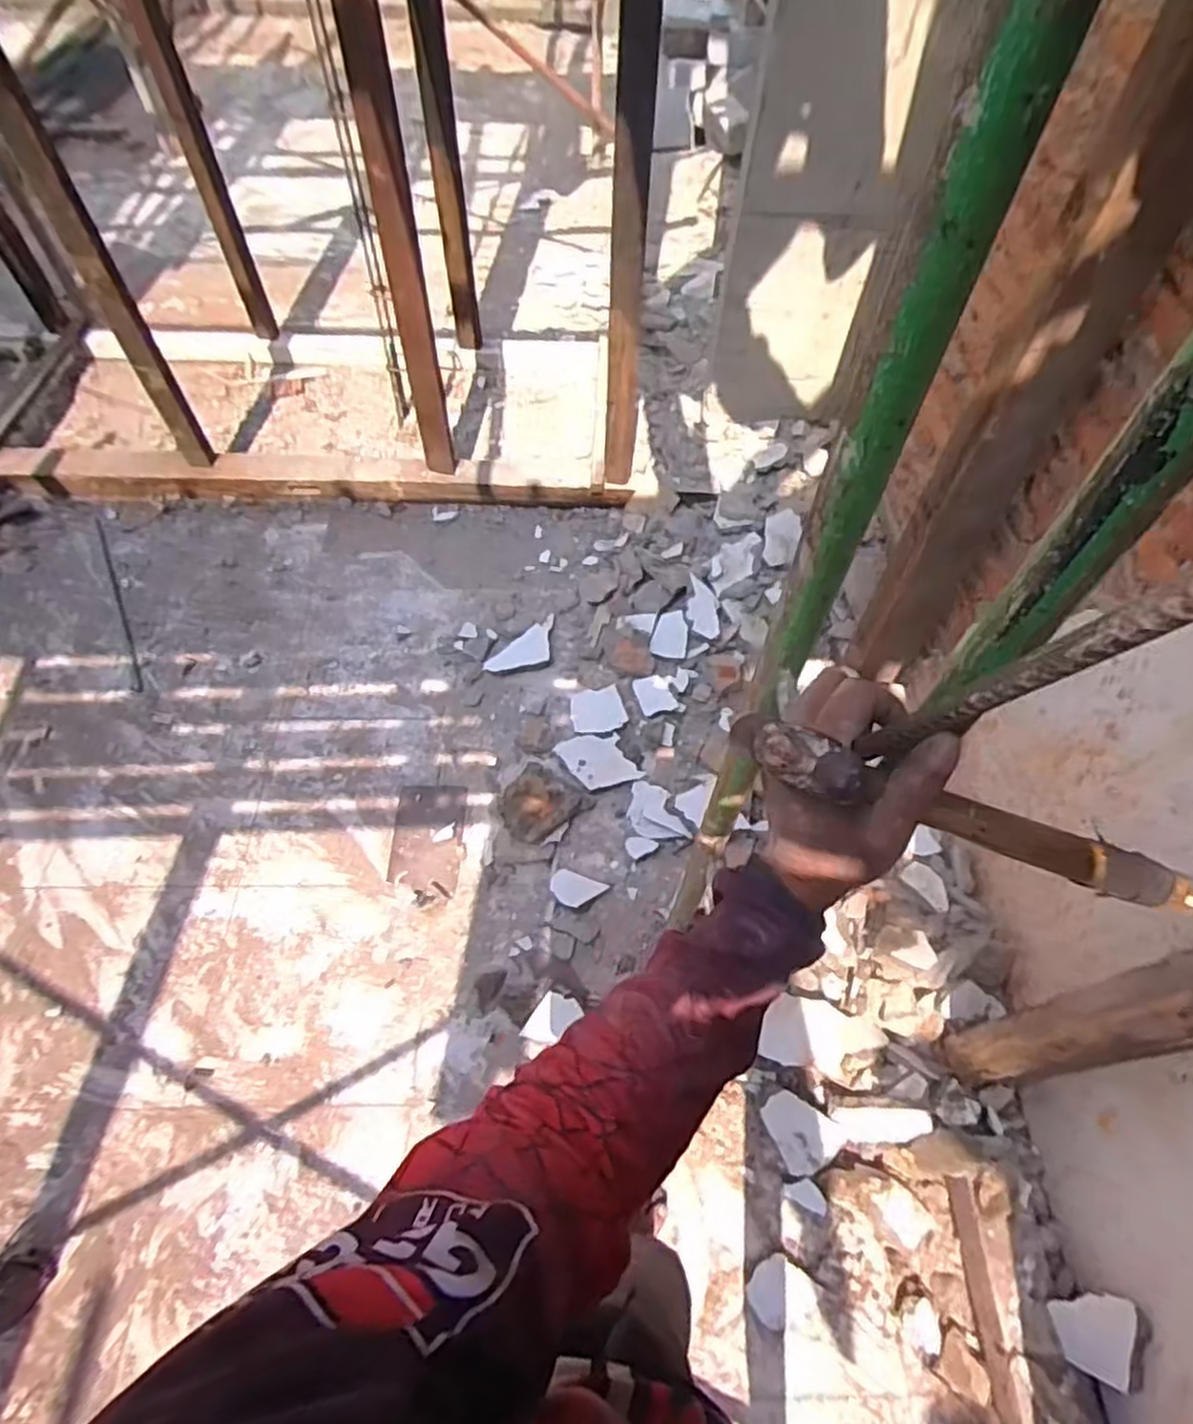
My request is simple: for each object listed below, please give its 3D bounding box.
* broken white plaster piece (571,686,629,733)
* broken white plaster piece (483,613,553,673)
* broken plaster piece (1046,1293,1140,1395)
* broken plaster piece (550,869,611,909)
[{"bbox_3d":[0.003,-0.004,1.698,0.122,0.013,0.121,-11,60,-8],"label":"broken white plaster piece"},{"bbox_3d":[-0.165,-0.154,1.793,0.100,0.012,0.225,40,65,20],"label":"broken white plaster piece"},{"bbox_3d":[0.717,0.893,1.040,0.014,0.122,0.109,17,70,-19],"label":"broken plaster piece"},{"bbox_3d":[-0.039,0.365,1.478,0.109,0.009,0.068,16,60,7],"label":"broken plaster piece"}]

